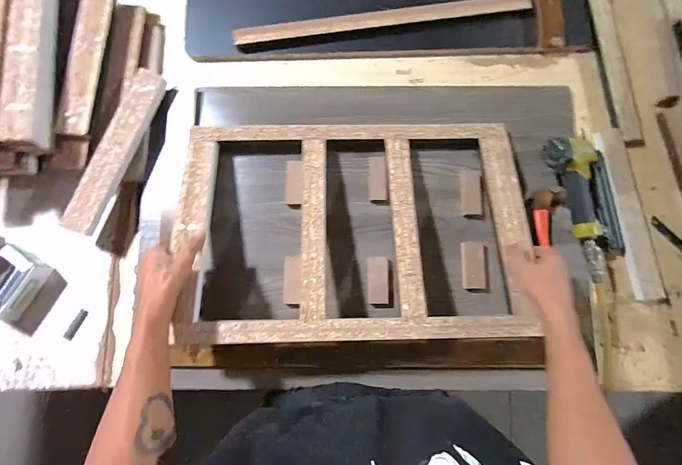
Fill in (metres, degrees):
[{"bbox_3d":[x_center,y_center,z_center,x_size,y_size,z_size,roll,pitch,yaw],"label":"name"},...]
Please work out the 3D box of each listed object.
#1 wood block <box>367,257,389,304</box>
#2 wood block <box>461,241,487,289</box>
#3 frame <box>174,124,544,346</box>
[{"bbox_3d":[0.065,0.083,0.646,0.035,0.014,0.080,0,84,-1],"label":"wood block"},{"bbox_3d":[0.233,0.057,0.650,0.037,0.018,0.082,-3,87,10],"label":"wood block"},{"bbox_3d":[0.021,-0.017,0.592,0.557,0.017,0.369,-1,69,-1],"label":"frame"}]

